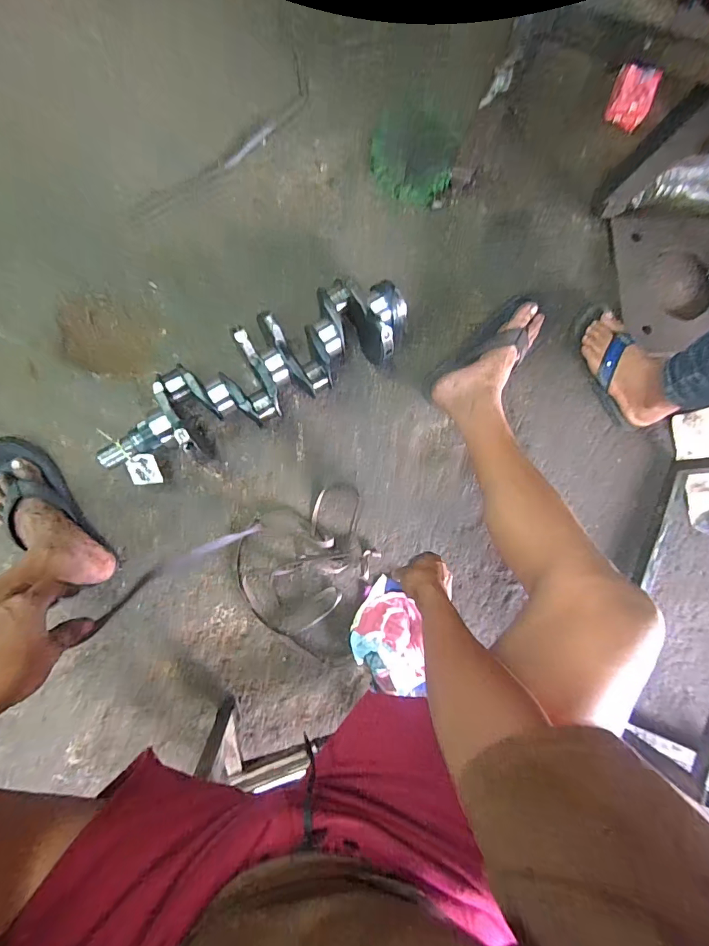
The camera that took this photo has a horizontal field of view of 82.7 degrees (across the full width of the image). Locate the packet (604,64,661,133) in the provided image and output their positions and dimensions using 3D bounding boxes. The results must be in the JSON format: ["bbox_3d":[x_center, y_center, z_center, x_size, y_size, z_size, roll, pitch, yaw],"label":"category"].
[{"bbox_3d":[0.590,-0.795,0.857,0.088,0.017,0.096,9,126,0],"label":"packet"}]

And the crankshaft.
[{"bbox_3d":[-0.157,-0.155,0.680,0.541,0.136,0.154,-33,91,-8],"label":"crankshaft"}]

